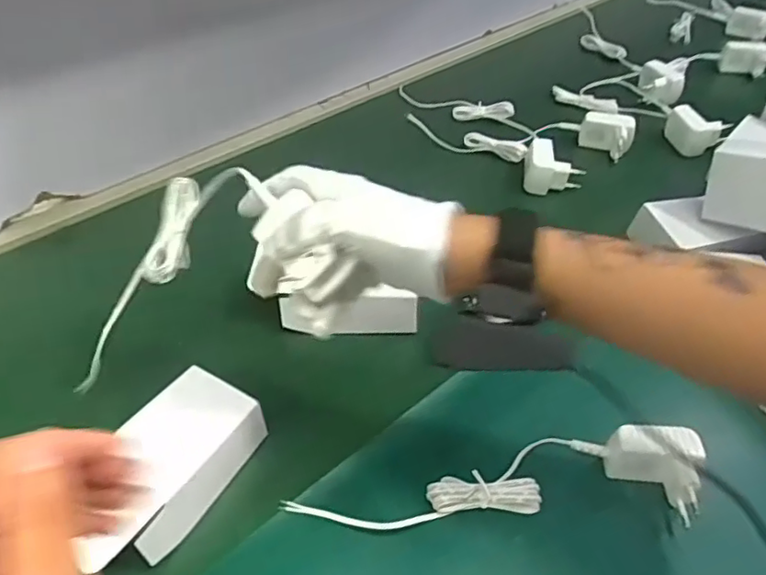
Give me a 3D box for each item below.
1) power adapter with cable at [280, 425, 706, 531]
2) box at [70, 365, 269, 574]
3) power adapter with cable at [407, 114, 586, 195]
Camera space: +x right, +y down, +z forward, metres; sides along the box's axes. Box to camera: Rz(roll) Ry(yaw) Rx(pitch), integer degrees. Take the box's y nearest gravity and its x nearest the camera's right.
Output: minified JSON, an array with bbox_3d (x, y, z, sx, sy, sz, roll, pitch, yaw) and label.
[{"bbox_3d":[0.079,0.126,0.417,0.266,0.040,0.059,1,45,-2],"label":"power adapter with cable"},{"bbox_3d":[-0.148,0.123,0.415,0.072,0.041,0.136,22,50,20],"label":"box"},{"bbox_3d":[0.132,-0.166,0.721,0.214,0.035,0.061,30,51,25],"label":"power adapter with cable"}]

